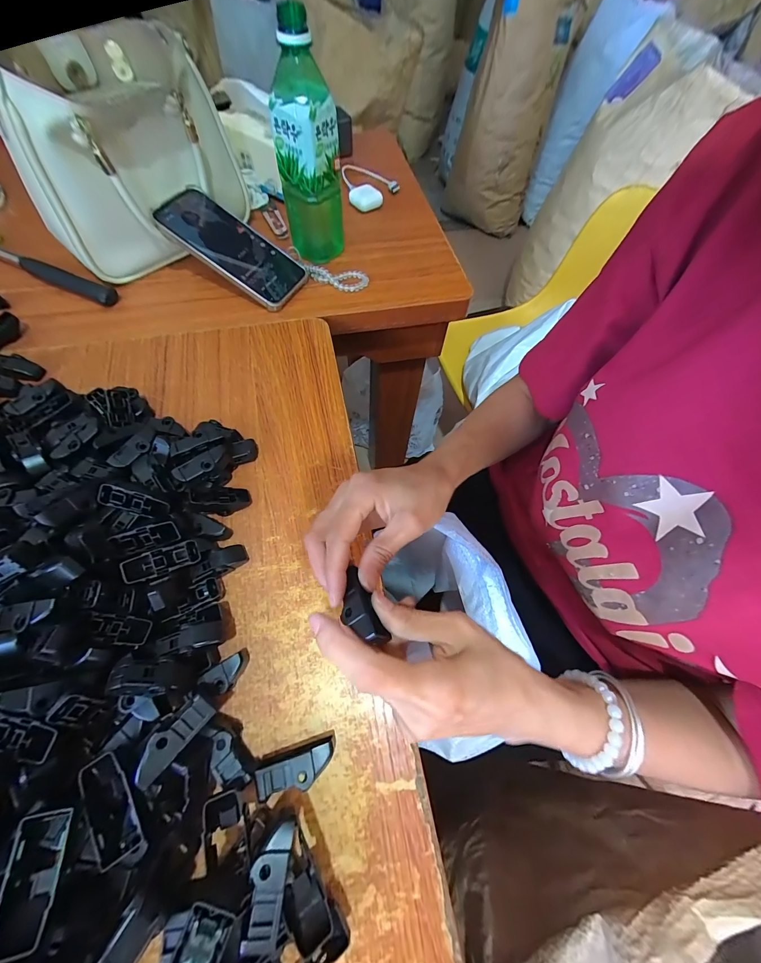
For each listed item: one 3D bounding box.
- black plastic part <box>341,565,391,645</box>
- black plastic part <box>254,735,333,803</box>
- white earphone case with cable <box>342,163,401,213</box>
[{"bbox_3d":[-0.015,0.078,0.207,0.021,0.009,0.050,-22,49,-13],"label":"black plastic part"},{"bbox_3d":[-0.054,0.187,0.219,0.047,0.022,0.018,-11,66,-9],"label":"black plastic part"},{"bbox_3d":[-0.030,-0.484,0.547,0.097,0.025,0.094,31,67,11],"label":"white earphone case with cable"}]

